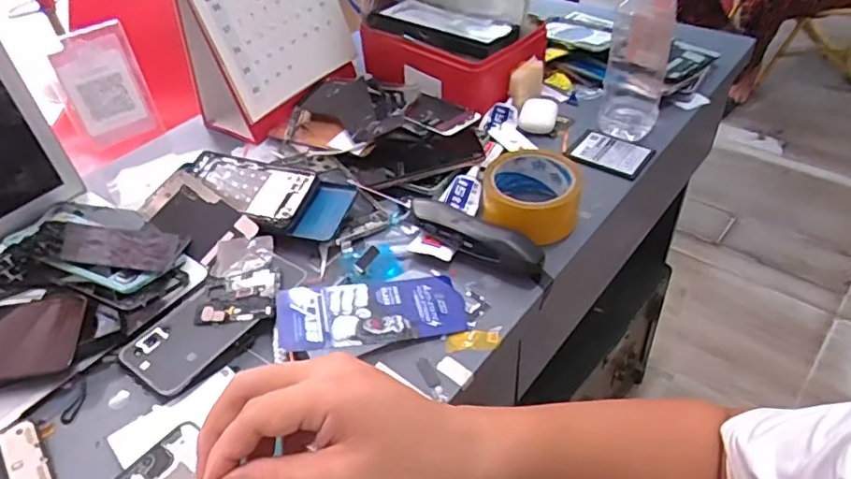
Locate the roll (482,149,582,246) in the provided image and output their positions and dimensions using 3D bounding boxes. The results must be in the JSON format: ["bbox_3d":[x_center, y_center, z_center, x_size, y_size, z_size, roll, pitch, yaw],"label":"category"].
[{"bbox_3d":[0.106,-0.045,0.588,0.094,0.050,0.102,-3,42,3],"label":"roll"}]

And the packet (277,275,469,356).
[{"bbox_3d":[-0.046,0.064,0.513,0.160,0.008,0.074,-5,43,-13],"label":"packet"}]

